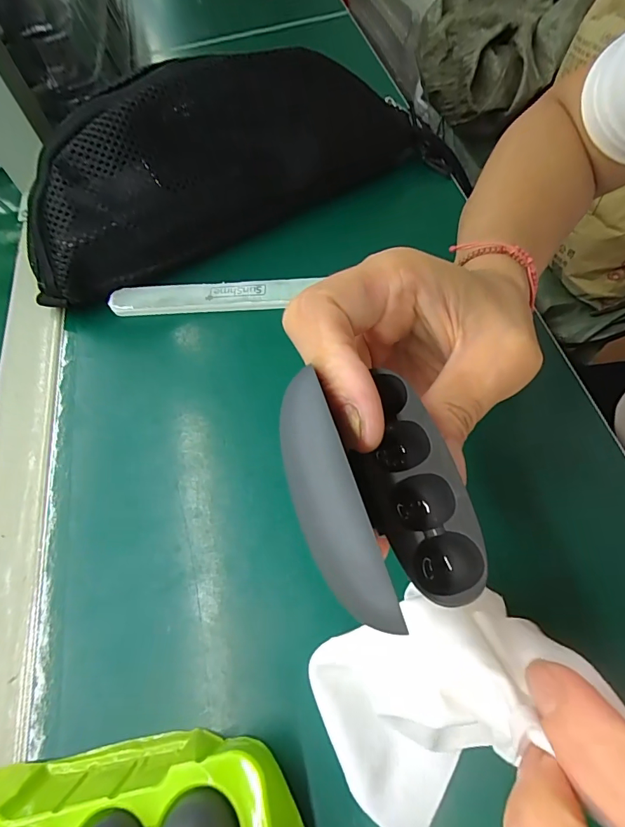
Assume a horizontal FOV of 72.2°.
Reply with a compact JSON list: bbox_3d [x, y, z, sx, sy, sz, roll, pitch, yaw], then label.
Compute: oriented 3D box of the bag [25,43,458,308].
[{"bbox_3d":[-0.048,-0.171,0.292,0.302,0.100,0.068,-28,62,-9],"label":"bag"}]

